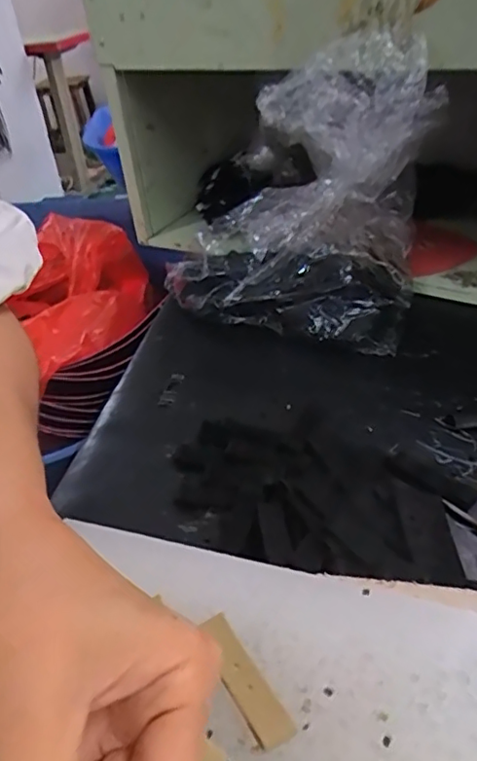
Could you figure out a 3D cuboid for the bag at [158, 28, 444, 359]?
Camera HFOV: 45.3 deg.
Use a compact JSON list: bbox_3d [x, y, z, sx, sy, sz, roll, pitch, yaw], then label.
[{"bbox_3d":[0.056,-0.173,0.536,0.227,0.230,0.162,11,40,22],"label":"bag"}]

